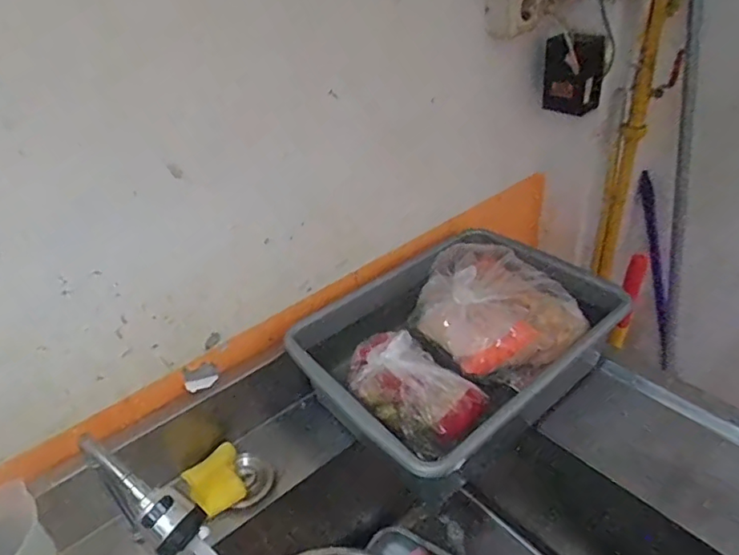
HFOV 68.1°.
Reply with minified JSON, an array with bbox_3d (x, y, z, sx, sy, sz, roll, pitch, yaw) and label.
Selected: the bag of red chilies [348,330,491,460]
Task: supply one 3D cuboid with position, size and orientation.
[{"bbox_3d":[0.058,0.152,0.772,0.208,0.102,0.113,23,45,36],"label":"bag of red chilies"}]

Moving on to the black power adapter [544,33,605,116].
[{"bbox_3d":[0.365,-0.361,0.978,0.099,0.137,0.046,0,35,10],"label":"black power adapter"}]

